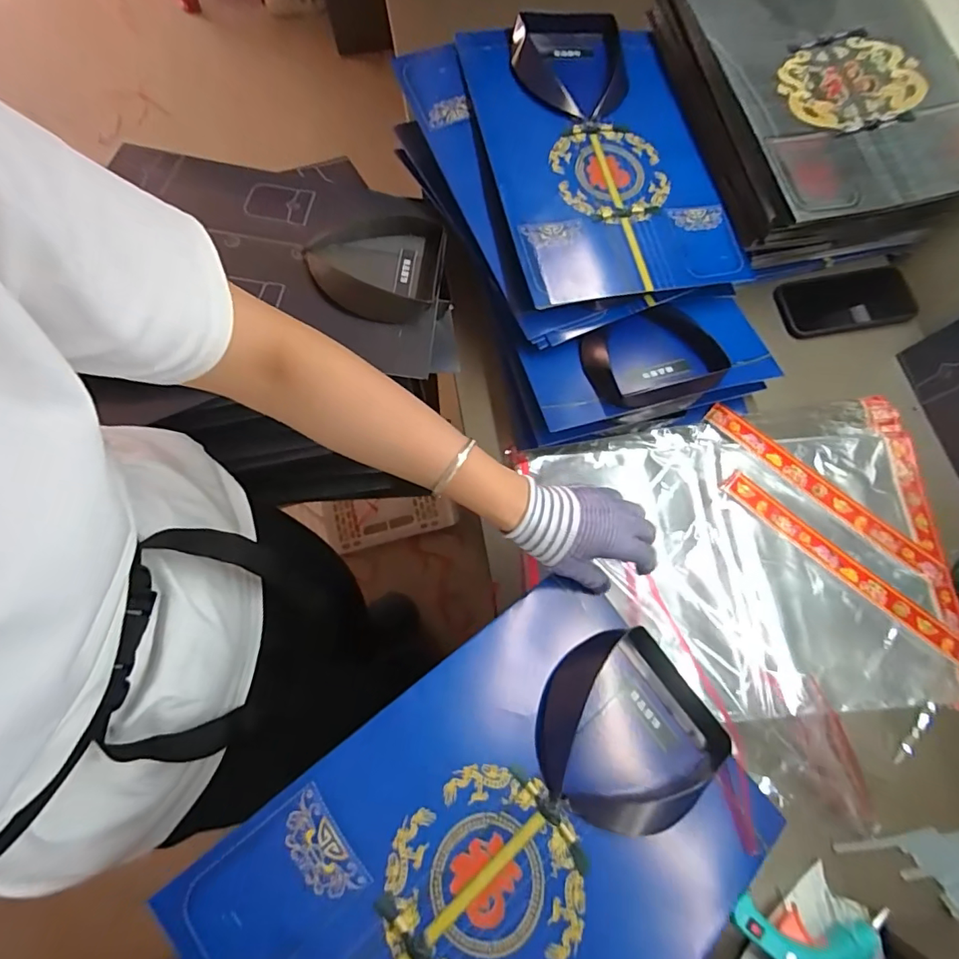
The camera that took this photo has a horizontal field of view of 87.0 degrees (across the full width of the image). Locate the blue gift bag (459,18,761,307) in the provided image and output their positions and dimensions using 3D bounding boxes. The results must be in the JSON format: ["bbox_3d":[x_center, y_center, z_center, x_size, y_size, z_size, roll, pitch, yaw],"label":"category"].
[{"bbox_3d":[0.145,-0.397,0.614,0.268,0.028,0.392,-11,77,-10],"label":"blue gift bag"}]

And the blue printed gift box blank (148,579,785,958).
[{"bbox_3d":[0.035,0.276,0.368,0.381,0.034,0.286,-31,75,-28],"label":"blue printed gift box blank"}]

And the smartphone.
[{"bbox_3d":[0.471,-0.228,0.647,0.159,0.015,0.075,-7,73,-2],"label":"smartphone"}]

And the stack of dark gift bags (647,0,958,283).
[{"bbox_3d":[0.410,-0.473,0.652,0.281,0.141,0.404,-16,73,-5],"label":"stack of dark gift bags"}]

